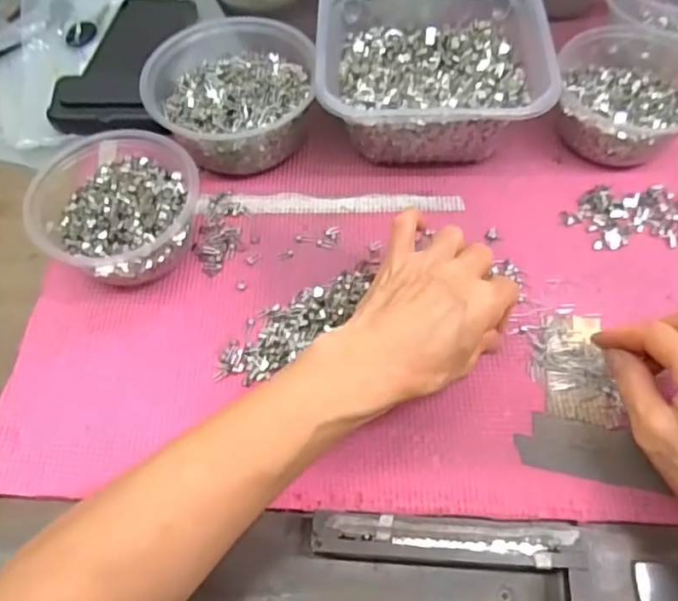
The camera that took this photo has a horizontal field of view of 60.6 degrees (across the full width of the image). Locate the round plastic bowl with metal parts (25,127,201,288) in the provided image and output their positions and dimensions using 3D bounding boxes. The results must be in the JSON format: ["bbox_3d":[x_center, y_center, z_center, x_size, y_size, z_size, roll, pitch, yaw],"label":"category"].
[{"bbox_3d":[-0.156,-0.063,0.424,0.105,0.062,0.106,-1,61,2],"label":"round plastic bowl with metal parts"}]

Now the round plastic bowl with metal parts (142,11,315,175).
[{"bbox_3d":[-0.083,-0.174,0.478,0.122,0.071,0.141,0,61,3],"label":"round plastic bowl with metal parts"}]

